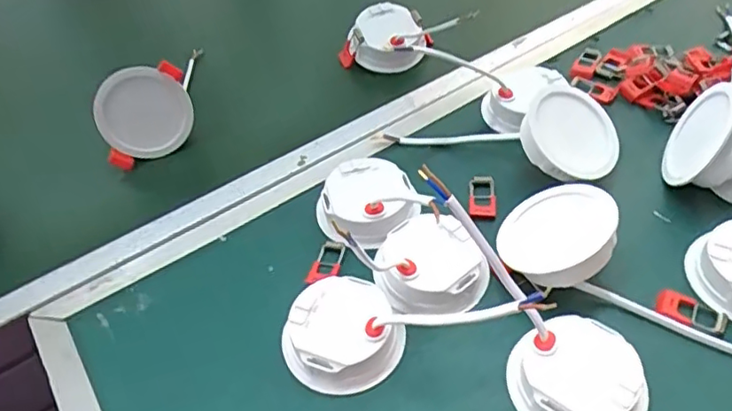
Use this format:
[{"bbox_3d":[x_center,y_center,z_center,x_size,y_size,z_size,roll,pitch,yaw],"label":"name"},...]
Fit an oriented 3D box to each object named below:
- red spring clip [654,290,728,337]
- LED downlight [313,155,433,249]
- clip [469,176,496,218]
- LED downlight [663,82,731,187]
[{"bbox_3d":[0.191,0.062,0.351,0.038,0.004,0.022,18,51,21],"label":"red spring clip"},{"bbox_3d":[0.002,-0.003,0.416,0.068,0.028,0.064,-3,47,3],"label":"LED downlight"},{"bbox_3d":[0.083,-0.006,0.425,0.018,0.008,0.033,0,47,5],"label":"clip"},{"bbox_3d":[0.234,-0.043,0.405,0.030,0.067,0.069,22,37,-1],"label":"LED downlight"}]

